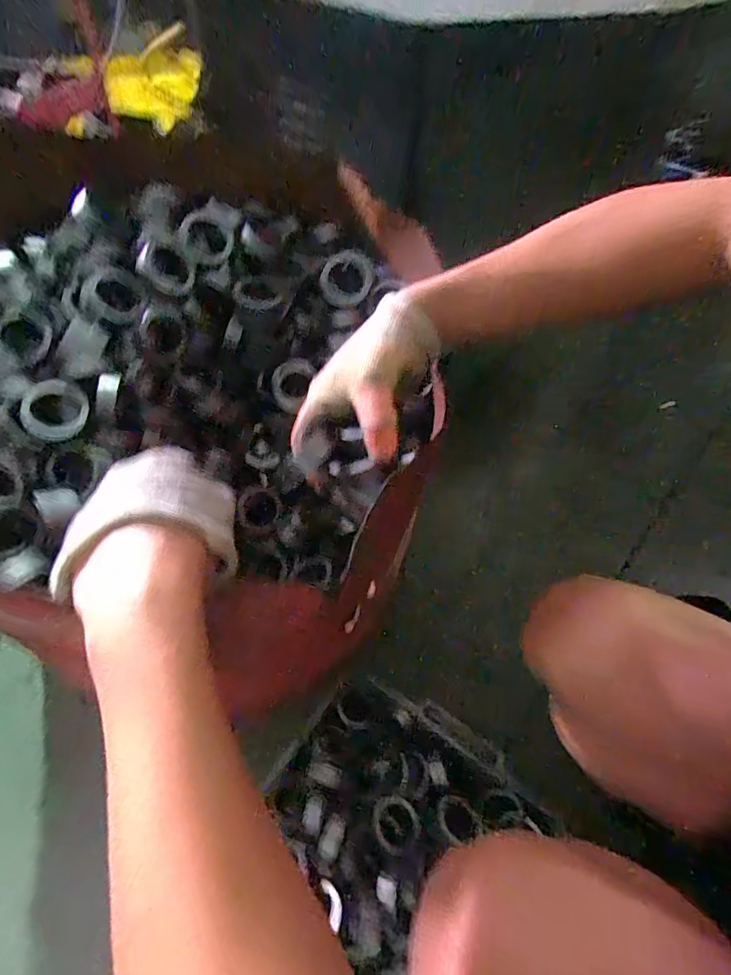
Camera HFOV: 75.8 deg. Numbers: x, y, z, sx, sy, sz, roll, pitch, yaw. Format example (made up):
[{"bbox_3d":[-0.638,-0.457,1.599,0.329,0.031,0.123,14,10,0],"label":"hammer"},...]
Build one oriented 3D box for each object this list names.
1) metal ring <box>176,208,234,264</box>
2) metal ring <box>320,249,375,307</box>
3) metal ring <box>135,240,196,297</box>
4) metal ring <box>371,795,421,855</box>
[{"bbox_3d":[-0.177,-0.270,0.511,0.056,0.010,0.054,1,87,-18],"label":"metal ring"},{"bbox_3d":[-0.019,-0.237,0.532,0.065,0.012,0.056,-45,88,7],"label":"metal ring"},{"bbox_3d":[-0.208,-0.229,0.488,0.054,0.014,0.048,22,82,-29],"label":"metal ring"},{"bbox_3d":[0.033,0.369,0.516,0.051,0.009,0.052,1,51,-2],"label":"metal ring"}]

